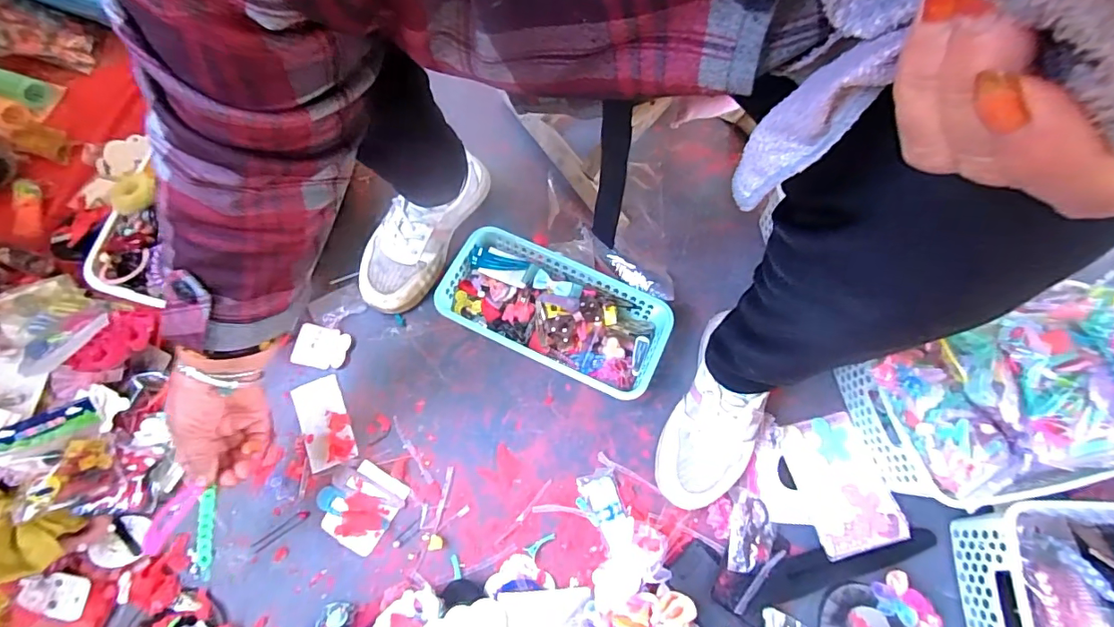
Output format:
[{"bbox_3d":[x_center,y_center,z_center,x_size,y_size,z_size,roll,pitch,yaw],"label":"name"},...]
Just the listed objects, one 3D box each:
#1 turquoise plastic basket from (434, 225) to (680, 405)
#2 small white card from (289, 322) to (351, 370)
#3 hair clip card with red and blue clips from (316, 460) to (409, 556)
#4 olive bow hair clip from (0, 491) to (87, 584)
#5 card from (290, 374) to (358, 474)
[{"bbox_3d":[-0.002,-0.003,0.606,0.263,0.050,0.127,25,69,8],"label":"turquoise plastic basket"},{"bbox_3d":[-0.284,0.041,0.601,0.062,0.006,0.050,11,75,0],"label":"small white card"},{"bbox_3d":[-0.214,0.203,0.534,0.081,0.015,0.078,29,70,10],"label":"hair clip card with red and blue clips"},{"bbox_3d":[-0.524,0.194,0.474,0.141,0.050,0.061,27,70,9],"label":"olive bow hair clip"},{"bbox_3d":[-0.268,0.123,0.570,0.053,0.007,0.103,-22,70,-10],"label":"card"}]

